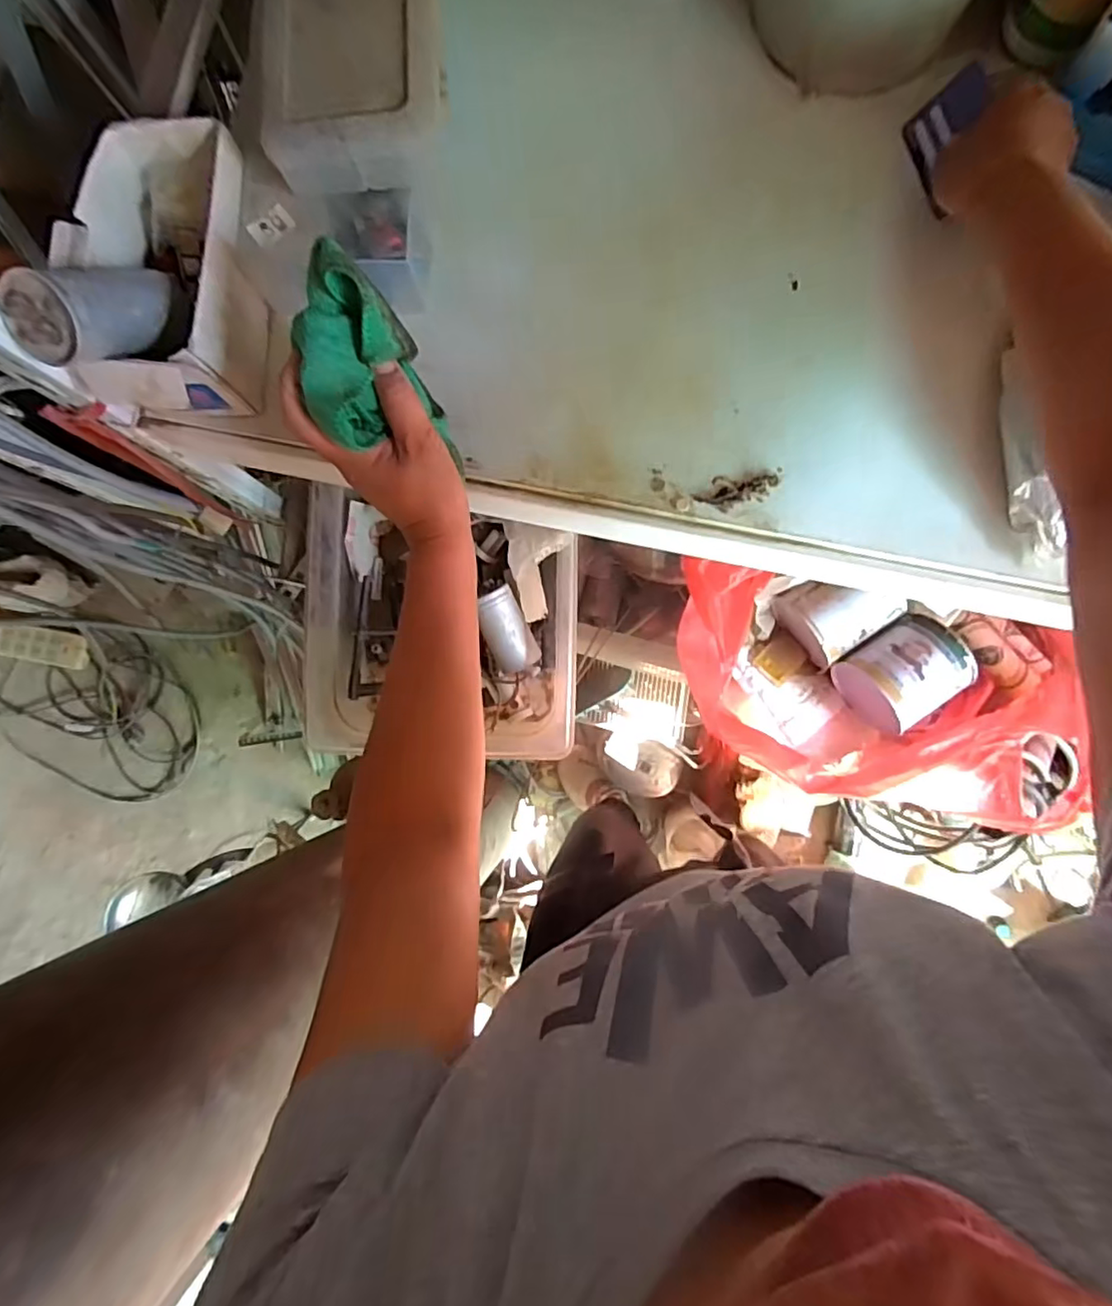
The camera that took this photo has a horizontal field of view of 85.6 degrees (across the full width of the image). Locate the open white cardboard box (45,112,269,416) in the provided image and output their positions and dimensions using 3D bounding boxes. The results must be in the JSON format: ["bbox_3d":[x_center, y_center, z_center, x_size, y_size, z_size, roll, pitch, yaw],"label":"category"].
[{"bbox_3d":[-0.280,-0.271,0.439,0.122,0.076,0.199,5,86,5],"label":"open white cardboard box"}]

